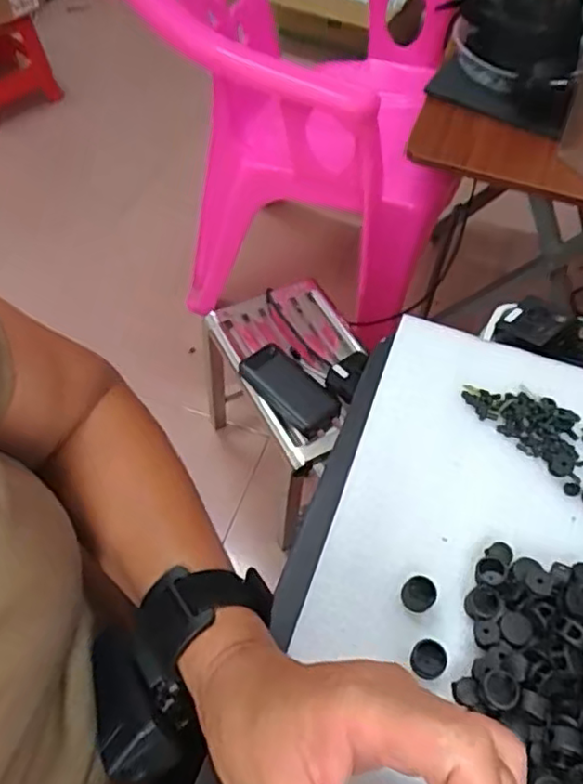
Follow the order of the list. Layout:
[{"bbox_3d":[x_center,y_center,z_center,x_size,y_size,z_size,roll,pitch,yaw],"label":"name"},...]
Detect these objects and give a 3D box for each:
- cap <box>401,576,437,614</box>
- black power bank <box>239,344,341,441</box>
[{"bbox_3d":[0.067,0.107,0.334,0.017,0.008,0.017,1,55,-1],"label":"cap"},{"bbox_3d":[-0.002,-0.005,0.940,0.076,0.023,0.160,-38,64,-25],"label":"black power bank"}]

